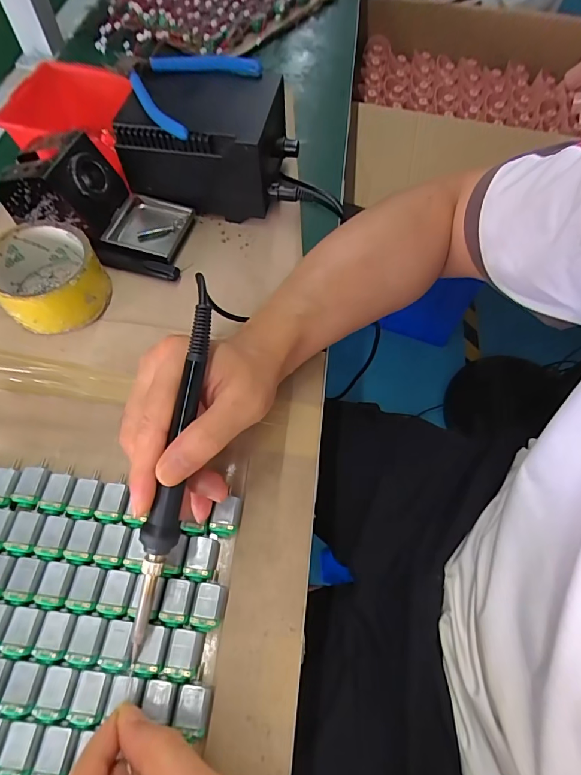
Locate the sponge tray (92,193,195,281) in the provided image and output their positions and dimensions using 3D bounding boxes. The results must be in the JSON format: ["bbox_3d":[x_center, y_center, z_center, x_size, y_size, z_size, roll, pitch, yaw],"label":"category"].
[{"bbox_3d":[-0.139,-0.147,0.403,0.079,0.023,0.084,14,64,4],"label":"sponge tray"}]

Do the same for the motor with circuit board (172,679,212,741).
[{"bbox_3d":[-0.056,0.186,0.242,0.018,0.015,0.025,9,63,2],"label":"motor with circuit board"}]

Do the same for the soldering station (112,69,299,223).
[{"bbox_3d":[-0.073,-0.240,0.424,0.158,0.101,0.111,9,63,2],"label":"soldering station"}]

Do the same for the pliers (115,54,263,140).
[{"bbox_3d":[-0.106,-0.293,0.388,0.114,0.026,0.128,36,66,16],"label":"pliers"}]

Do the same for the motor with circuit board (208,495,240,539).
[{"bbox_3d":[-0.046,0.091,0.291,0.019,0.014,0.027,5,63,0],"label":"motor with circuit board"}]

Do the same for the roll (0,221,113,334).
[{"bbox_3d":[-0.205,-0.093,0.354,0.083,0.053,0.082,1,63,-2],"label":"roll"}]

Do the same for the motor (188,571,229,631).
[{"bbox_3d":[-0.051,0.138,0.267,0.019,0.016,0.032,10,63,2],"label":"motor"}]

